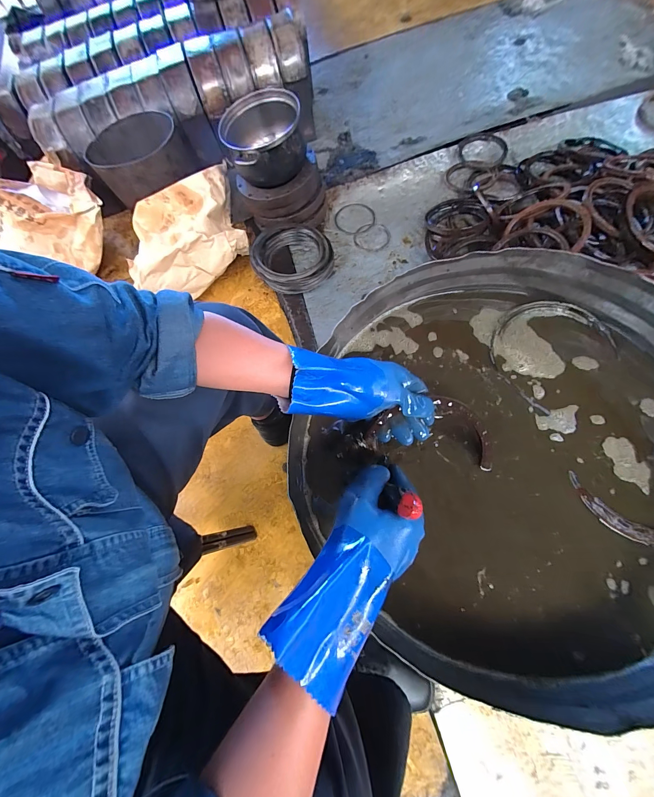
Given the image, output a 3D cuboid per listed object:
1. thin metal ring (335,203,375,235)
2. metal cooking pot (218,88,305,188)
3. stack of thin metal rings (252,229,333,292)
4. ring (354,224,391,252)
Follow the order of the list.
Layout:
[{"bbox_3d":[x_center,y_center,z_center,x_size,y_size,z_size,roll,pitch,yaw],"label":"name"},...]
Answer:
[{"bbox_3d":[0.088,-0.561,0.958,0.127,0.007,0.124,-9,69,5],"label":"thin metal ring"},{"bbox_3d":[-0.168,-0.690,0.823,0.201,0.119,0.221,-25,69,-1],"label":"metal cooking pot"},{"bbox_3d":[-0.096,-0.395,0.868,0.223,0.076,0.212,-18,69,2],"label":"stack of thin metal rings"},{"bbox_3d":[0.137,-0.492,0.933,0.111,0.006,0.108,-3,70,7],"label":"ring"}]

